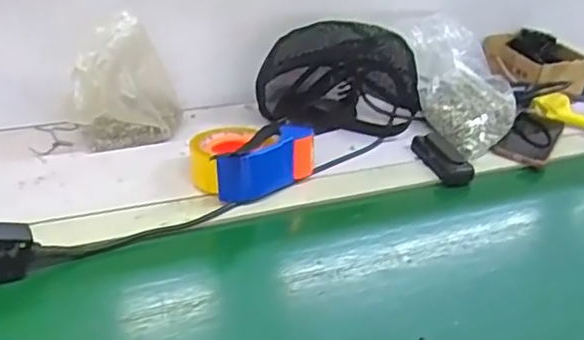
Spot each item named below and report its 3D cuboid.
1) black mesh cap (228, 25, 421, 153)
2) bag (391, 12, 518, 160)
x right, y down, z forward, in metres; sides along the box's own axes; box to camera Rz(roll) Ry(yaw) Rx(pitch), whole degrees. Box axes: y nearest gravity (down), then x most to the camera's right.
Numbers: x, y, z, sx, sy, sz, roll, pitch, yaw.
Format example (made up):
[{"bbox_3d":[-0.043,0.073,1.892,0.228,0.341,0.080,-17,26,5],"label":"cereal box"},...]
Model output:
[{"bbox_3d":[0.070,-0.145,0.951,0.245,0.153,0.144,-6,32,-19],"label":"black mesh cap"},{"bbox_3d":[0.263,-0.145,0.971,0.189,0.137,0.159,28,37,34],"label":"bag"}]

